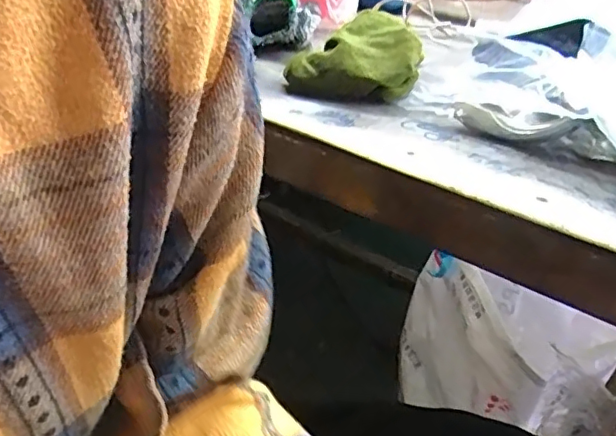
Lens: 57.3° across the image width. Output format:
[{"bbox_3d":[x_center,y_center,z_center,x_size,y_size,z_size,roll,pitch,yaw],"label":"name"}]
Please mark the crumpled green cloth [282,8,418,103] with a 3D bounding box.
[{"bbox_3d":[0.047,-0.158,0.541,0.118,0.057,0.109,10,30,4],"label":"crumpled green cloth"}]

